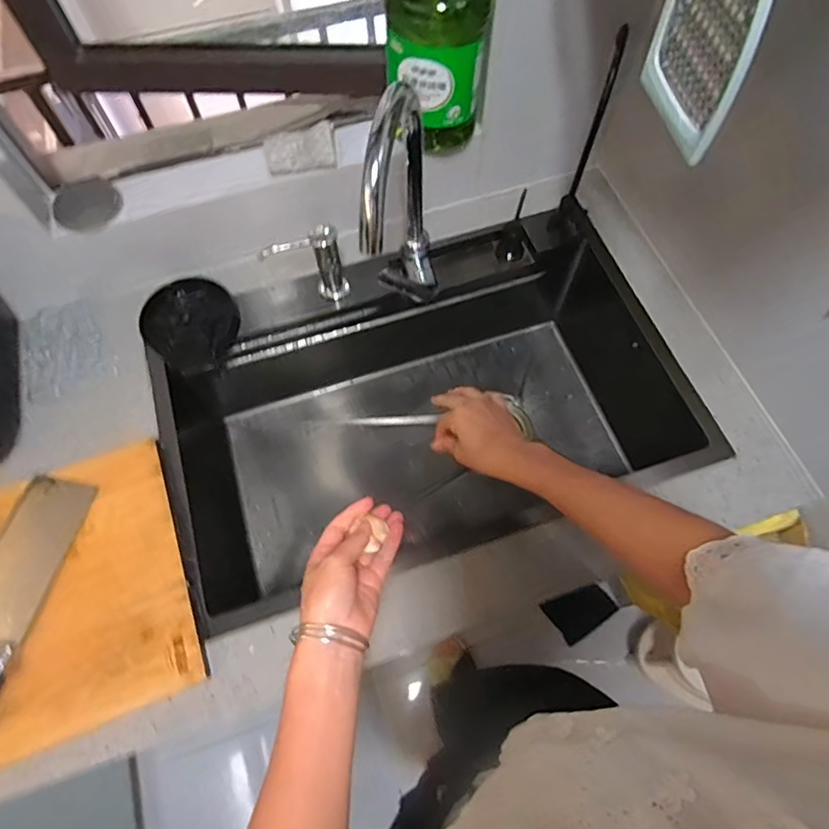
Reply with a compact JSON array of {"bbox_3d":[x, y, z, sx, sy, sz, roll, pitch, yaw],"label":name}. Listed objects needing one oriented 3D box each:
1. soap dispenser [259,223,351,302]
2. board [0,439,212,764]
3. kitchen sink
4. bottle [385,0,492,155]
[{"bbox_3d":[-0.144,-0.200,0.725,0.098,0.124,0.038,-13,65,-5],"label":"soap dispenser"},{"bbox_3d":[-0.432,0.207,0.576,0.369,0.024,0.285,-18,66,-14],"label":"board"},{"bbox_3d":[-0.001,-0.003,0.812,0.699,0.238,0.433,-16,65,-7],"label":"kitchen sink"},{"bbox_3d":[0.024,-0.432,0.623,0.113,0.270,0.085,-12,65,-5],"label":"bottle"}]

